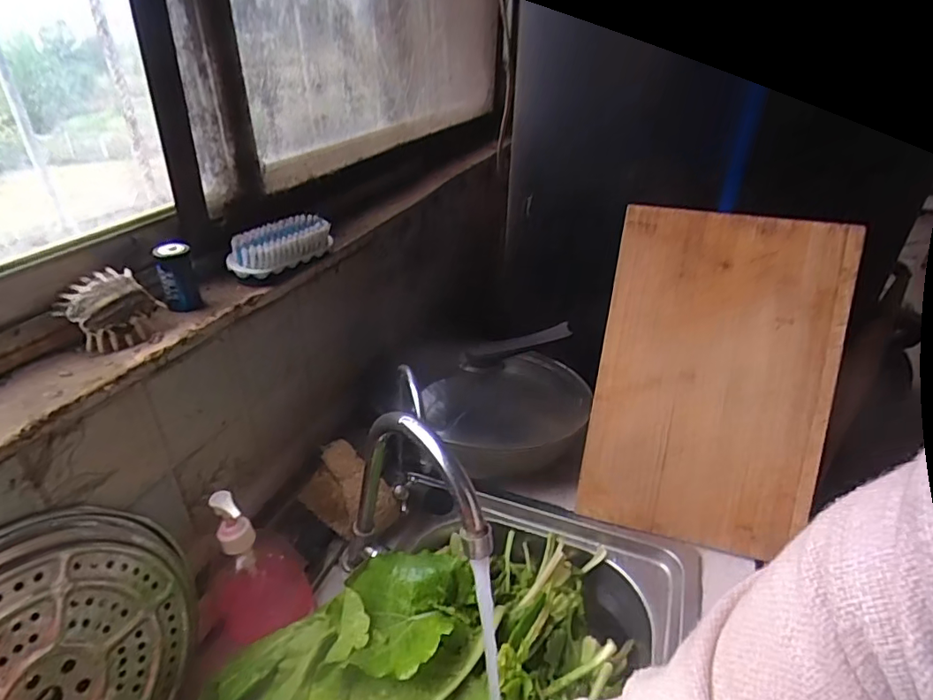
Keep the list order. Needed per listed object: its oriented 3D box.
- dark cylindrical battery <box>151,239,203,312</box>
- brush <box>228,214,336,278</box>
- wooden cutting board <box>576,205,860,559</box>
[{"bbox_3d":[-0.276,-0.070,0.517,0.030,0.065,0.027,-18,35,-27],"label":"dark cylindrical battery"},{"bbox_3d":[-0.208,-0.118,0.610,0.049,0.039,0.127,15,34,24],"label":"brush"},{"bbox_3d":[0.294,0.036,0.655,0.256,0.394,0.014,10,5,15],"label":"wooden cutting board"}]

